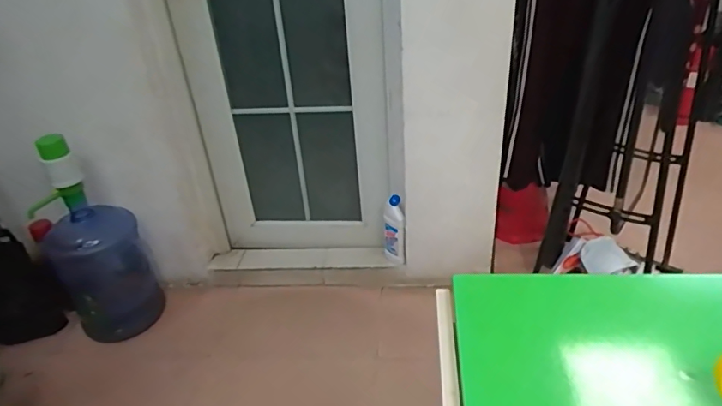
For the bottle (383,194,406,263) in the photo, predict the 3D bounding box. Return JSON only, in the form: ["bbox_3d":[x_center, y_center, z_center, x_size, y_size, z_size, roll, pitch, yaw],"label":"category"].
[{"bbox_3d":[0.108,0.089,1.622,0.073,0.236,0.074,-4,32,3],"label":"bottle"}]

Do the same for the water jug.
[{"bbox_3d":[-0.797,0.229,1.535,0.242,0.393,0.241,-27,38,-30],"label":"water jug"}]

